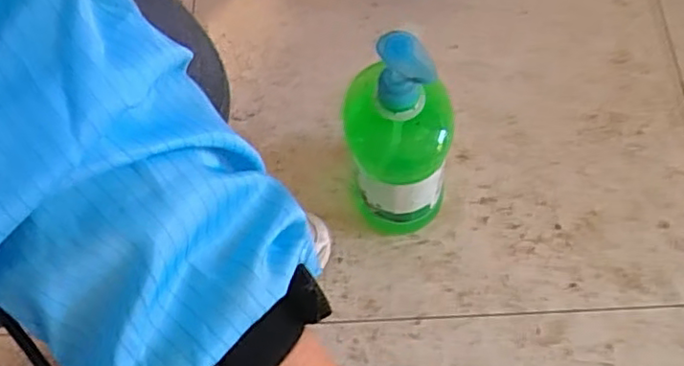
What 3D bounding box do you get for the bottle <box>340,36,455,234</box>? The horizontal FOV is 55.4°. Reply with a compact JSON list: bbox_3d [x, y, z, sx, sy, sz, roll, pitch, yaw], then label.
[{"bbox_3d":[0.052,-0.036,0.615,0.095,0.273,0.087,0,66,6],"label":"bottle"}]

